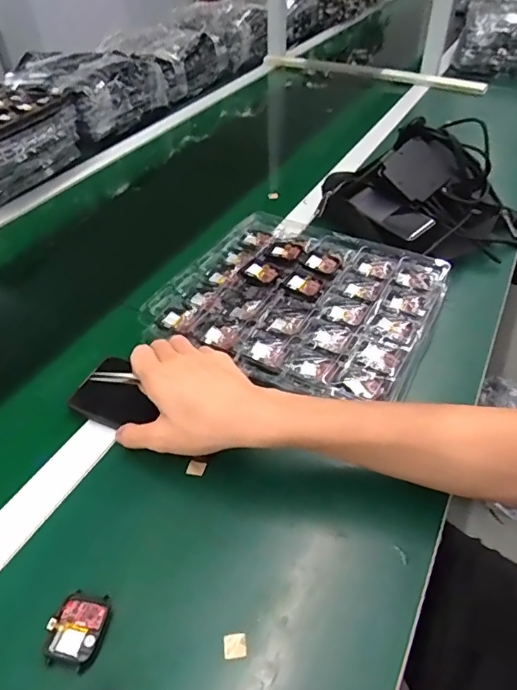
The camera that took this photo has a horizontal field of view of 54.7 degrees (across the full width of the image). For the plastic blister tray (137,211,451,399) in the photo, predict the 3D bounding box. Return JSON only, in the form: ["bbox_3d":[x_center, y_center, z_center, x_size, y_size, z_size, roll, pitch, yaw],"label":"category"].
[{"bbox_3d":[0.049,-0.060,0.591,0.294,0.027,0.255,20,47,22],"label":"plastic blister tray"}]

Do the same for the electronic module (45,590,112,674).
[{"bbox_3d":[-0.129,0.202,0.356,0.036,0.008,0.046,8,44,10],"label":"electronic module"}]

